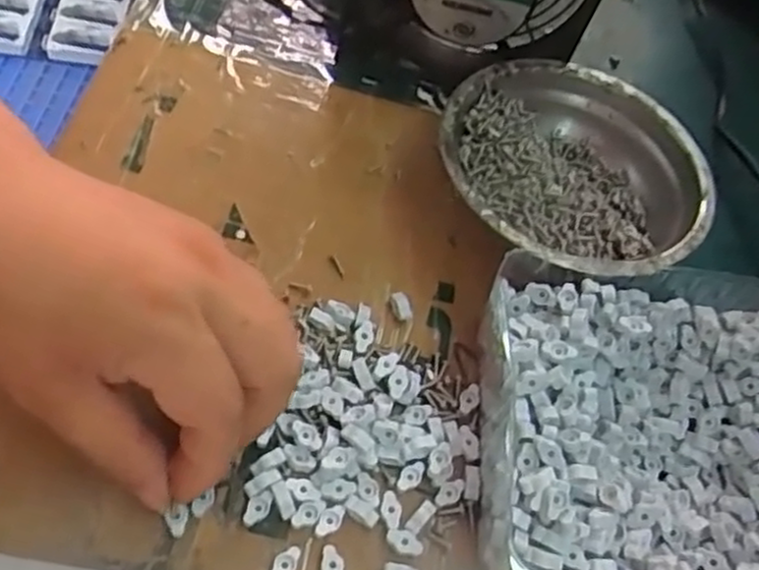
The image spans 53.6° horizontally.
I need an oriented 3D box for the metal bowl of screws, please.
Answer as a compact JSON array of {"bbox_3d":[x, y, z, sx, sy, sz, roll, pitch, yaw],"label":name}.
[{"bbox_3d":[0.090,-0.052,0.350,0.120,0.035,0.121,5,58,-8],"label":"metal bowl of screws"}]

